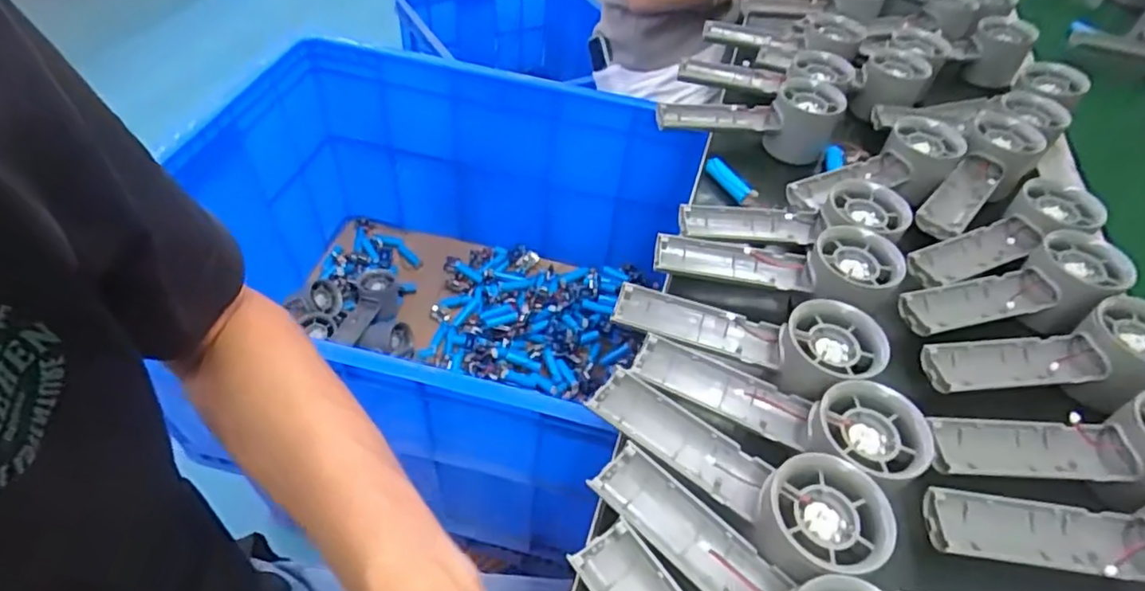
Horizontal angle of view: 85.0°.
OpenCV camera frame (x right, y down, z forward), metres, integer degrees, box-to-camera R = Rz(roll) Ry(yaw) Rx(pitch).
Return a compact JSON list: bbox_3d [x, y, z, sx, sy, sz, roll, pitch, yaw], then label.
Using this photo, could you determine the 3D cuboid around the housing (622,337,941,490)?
[{"bbox_3d":[0.111,0.065,0.354,0.157,0.036,0.048,15,47,25],"label":"housing"}]

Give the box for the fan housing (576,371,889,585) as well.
[{"bbox_3d":[0.079,0.092,0.325,0.156,0.032,0.052,25,49,33],"label":"fan housing"}]

